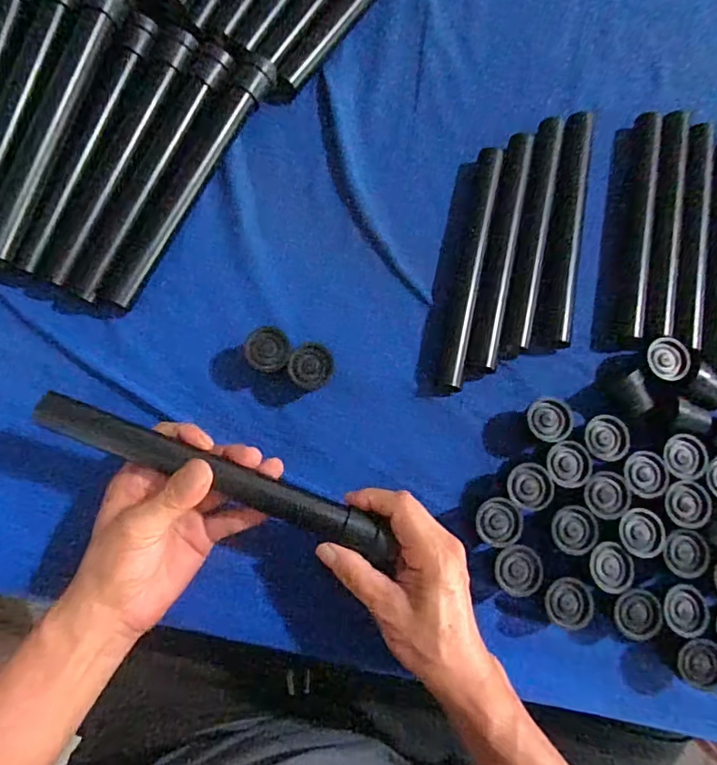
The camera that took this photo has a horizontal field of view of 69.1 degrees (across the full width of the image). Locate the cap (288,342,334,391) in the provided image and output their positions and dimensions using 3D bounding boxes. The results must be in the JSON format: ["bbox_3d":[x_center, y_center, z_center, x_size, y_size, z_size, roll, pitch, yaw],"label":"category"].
[{"bbox_3d":[-0.038,-0.012,0.417,0.032,0.035,0.035,1,79,-4],"label":"cap"}]

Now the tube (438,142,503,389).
[{"bbox_3d":[0.096,-0.101,0.439,0.018,0.019,0.219,13,78,-2],"label":"tube"}]

